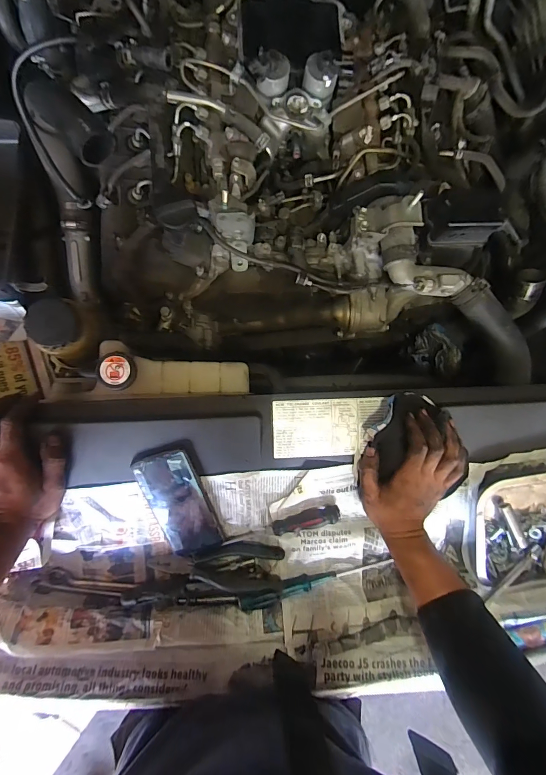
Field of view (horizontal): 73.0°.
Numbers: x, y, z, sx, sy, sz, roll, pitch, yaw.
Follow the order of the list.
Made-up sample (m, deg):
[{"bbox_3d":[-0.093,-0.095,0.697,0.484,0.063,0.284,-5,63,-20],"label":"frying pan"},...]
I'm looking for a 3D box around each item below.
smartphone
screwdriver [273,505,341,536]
[{"bbox_3d":[-0.128,0.160,0.508,0.076,0.014,0.162,-20,111,-6],"label":"smartphone"},{"bbox_3d":[0.049,0.191,0.532,0.096,0.032,0.020,-17,88,7],"label":"screwdriver"}]

